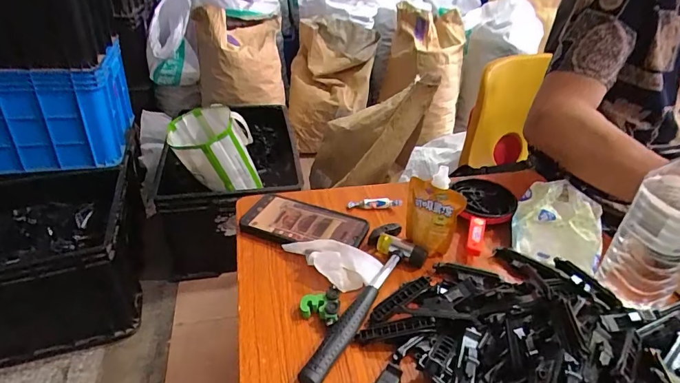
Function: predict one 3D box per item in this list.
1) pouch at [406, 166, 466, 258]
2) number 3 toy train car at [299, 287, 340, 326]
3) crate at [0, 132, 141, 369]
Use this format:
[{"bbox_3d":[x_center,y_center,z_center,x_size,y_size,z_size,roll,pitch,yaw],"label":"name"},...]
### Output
[{"bbox_3d":[0.106,0.020,0.505,0.029,0.104,0.073,-26,43,-36],"label":"pouch"},{"bbox_3d":[-0.021,0.121,0.441,0.041,0.017,0.041,4,34,1],"label":"number 3 toy train car"},{"bbox_3d":[-0.897,0.198,1.151,0.632,0.281,0.451,-6,35,-14],"label":"crate"}]

